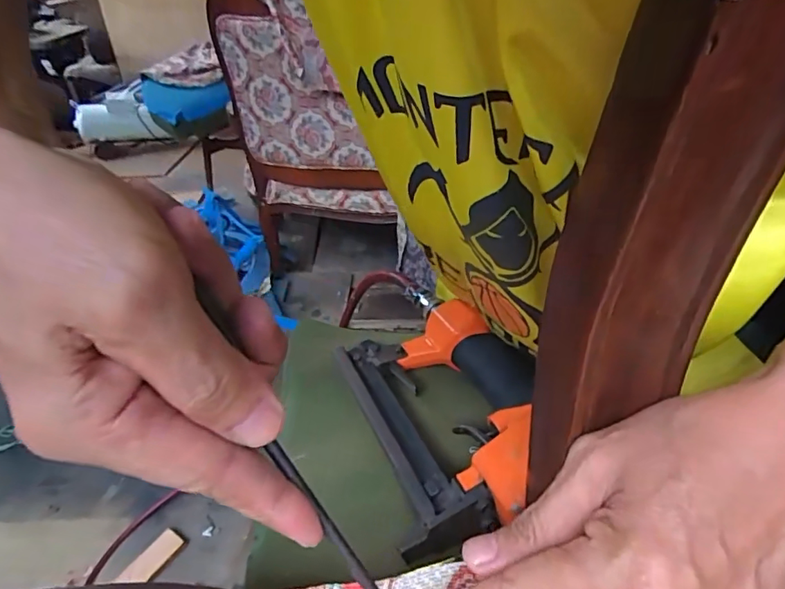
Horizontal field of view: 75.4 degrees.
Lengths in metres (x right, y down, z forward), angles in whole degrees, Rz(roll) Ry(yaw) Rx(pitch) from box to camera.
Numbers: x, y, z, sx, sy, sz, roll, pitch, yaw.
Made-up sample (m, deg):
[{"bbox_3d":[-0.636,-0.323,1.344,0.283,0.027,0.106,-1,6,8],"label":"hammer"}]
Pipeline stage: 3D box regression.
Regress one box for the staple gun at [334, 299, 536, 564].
[{"bbox_3d":[0.046,0.073,0.371,0.129,0.056,0.199,-9,33,-14],"label":"staple gun"}]

